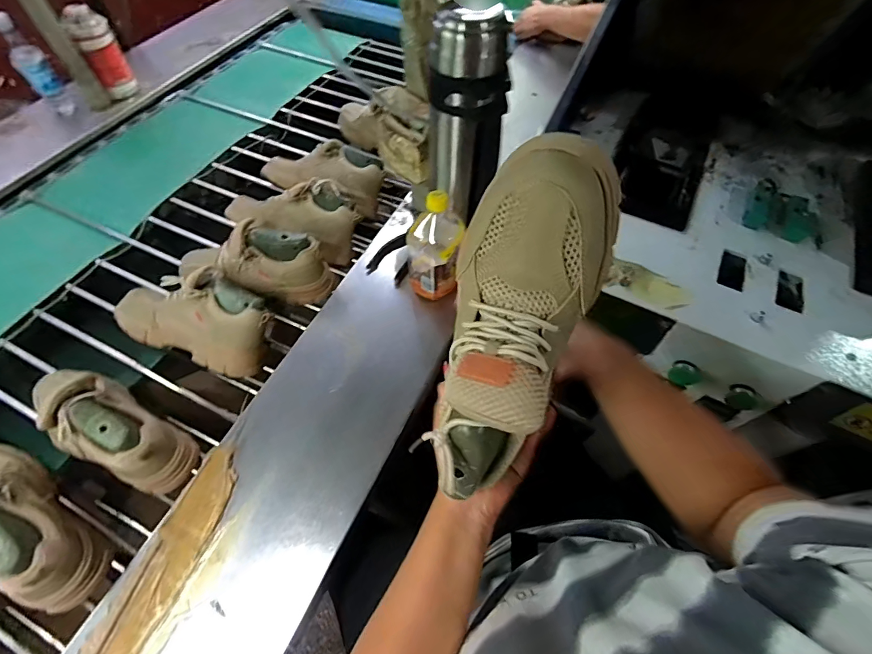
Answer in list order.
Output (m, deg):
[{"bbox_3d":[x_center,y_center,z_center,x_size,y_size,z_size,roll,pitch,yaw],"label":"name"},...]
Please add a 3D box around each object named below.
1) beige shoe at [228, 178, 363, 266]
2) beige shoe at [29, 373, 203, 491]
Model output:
[{"bbox_3d":[-0.290,-0.239,0.868,0.278,0.091,0.132,23,62,13],"label":"beige shoe"},{"bbox_3d":[-0.486,0.143,0.618,0.242,0.139,0.089,29,63,16],"label":"beige shoe"}]

